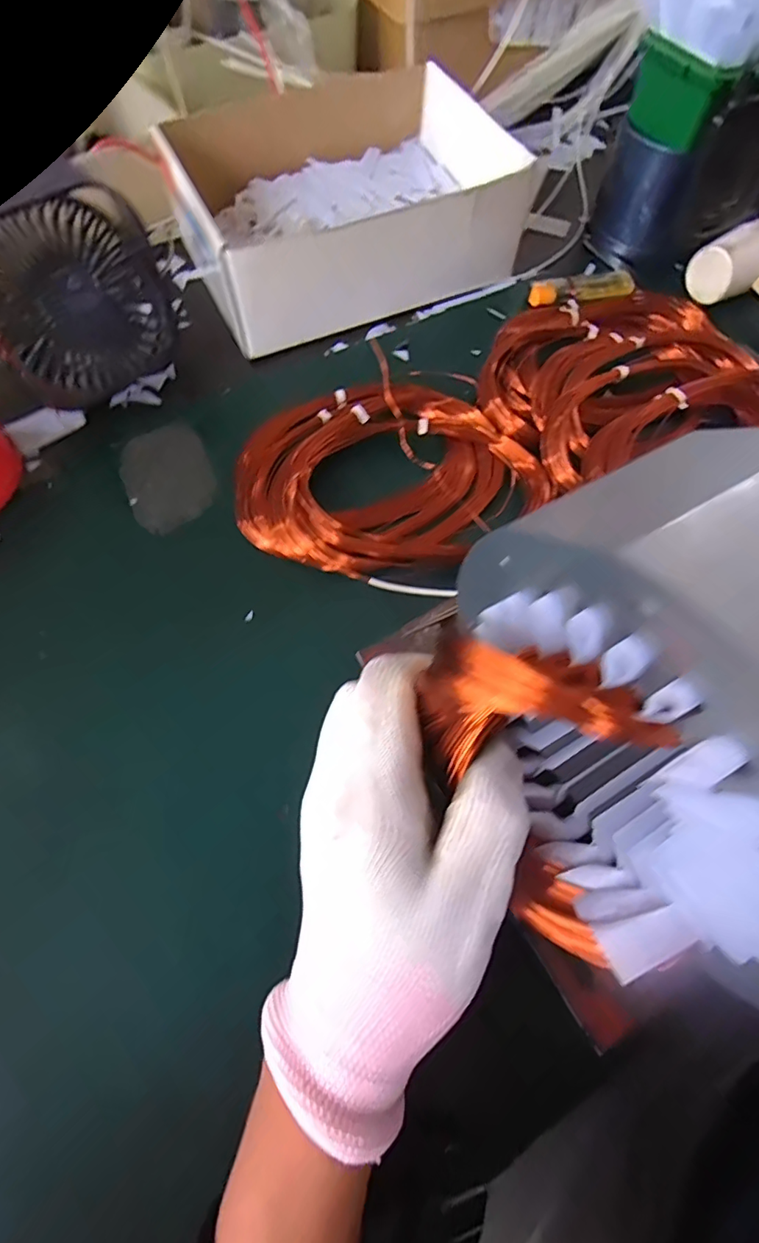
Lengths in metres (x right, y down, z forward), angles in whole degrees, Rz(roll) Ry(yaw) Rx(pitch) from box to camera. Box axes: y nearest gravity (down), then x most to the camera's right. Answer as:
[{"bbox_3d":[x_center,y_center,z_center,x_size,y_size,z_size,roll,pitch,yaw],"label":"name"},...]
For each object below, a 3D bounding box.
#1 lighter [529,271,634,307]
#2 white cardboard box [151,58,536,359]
[{"bbox_3d":[0.165,-0.272,0.421,0.086,0.015,0.022,-13,68,-7],"label":"lighter"},{"bbox_3d":[-0.034,-0.335,0.411,0.235,0.073,0.200,-25,70,-11],"label":"white cardboard box"}]

